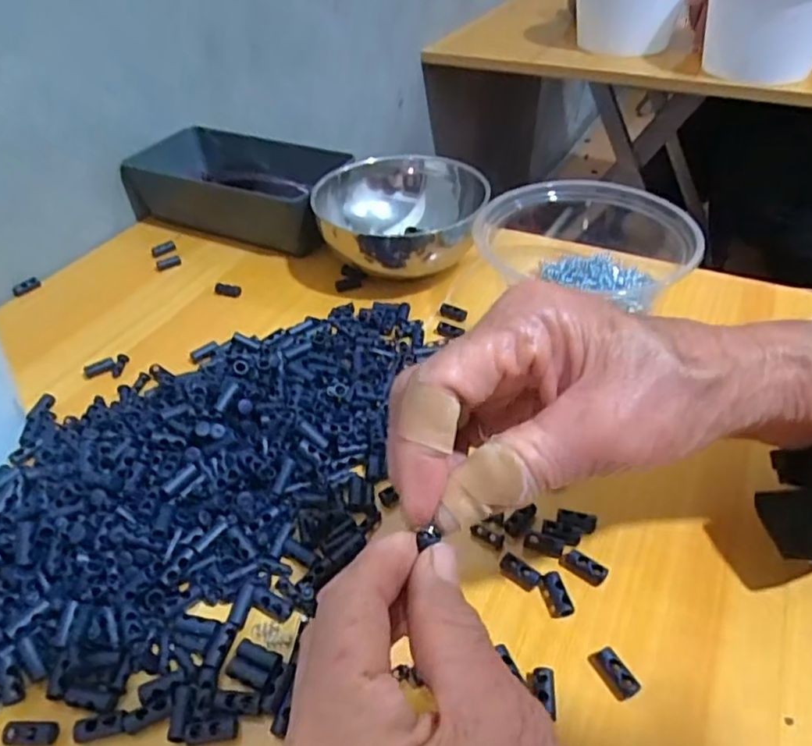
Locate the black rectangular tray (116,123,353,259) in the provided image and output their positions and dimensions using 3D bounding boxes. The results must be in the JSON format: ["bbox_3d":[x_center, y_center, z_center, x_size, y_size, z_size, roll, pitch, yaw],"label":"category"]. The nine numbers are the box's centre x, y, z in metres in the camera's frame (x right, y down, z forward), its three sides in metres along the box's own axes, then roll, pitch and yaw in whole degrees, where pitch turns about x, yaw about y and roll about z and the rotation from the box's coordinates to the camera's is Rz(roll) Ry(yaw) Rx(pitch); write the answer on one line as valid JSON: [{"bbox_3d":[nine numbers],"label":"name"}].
[{"bbox_3d":[-0.137,-0.157,0.526,0.192,0.050,0.097,17,45,20],"label":"black rectangular tray"}]

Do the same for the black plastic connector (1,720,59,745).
[{"bbox_3d":[-0.144,0.138,0.236,0.020,0.004,0.008,-3,42,-1],"label":"black plastic connector"}]

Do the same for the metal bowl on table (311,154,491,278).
[{"bbox_3d":[-0.004,-0.113,0.459,0.117,0.055,0.106,7,43,10],"label":"metal bowl on table"}]

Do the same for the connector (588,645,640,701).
[{"bbox_3d":[0.082,0.117,0.243,0.010,0.006,0.020,-19,45,-18],"label":"connector"}]

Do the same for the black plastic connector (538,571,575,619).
[{"bbox_3d":[0.065,0.096,0.267,0.010,0.006,0.019,-12,43,-11],"label":"black plastic connector"}]

